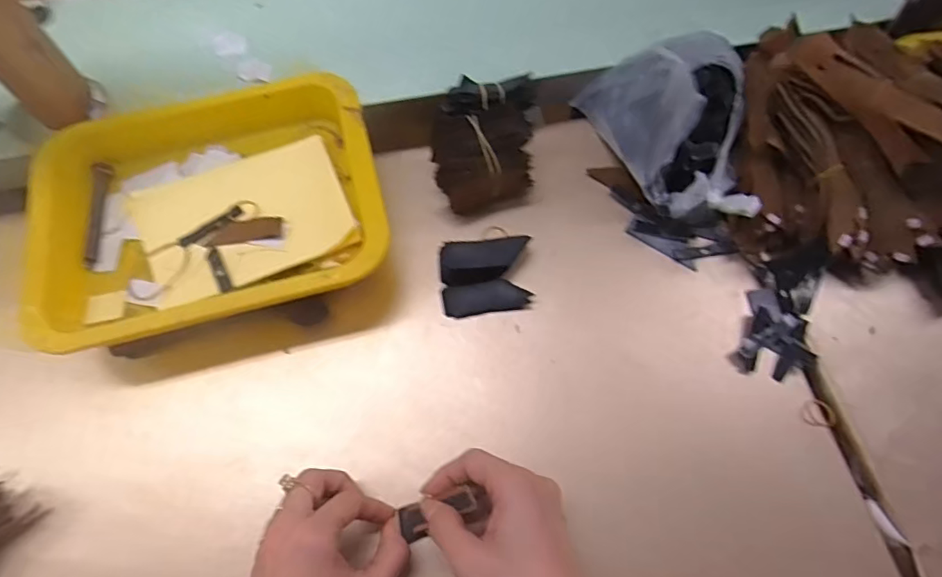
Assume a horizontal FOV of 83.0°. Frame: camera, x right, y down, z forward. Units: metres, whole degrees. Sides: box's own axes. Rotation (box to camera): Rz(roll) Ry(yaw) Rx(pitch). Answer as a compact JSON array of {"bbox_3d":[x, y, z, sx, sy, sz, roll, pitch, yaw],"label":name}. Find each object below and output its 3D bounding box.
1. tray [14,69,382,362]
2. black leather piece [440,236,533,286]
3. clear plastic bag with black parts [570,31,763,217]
[{"bbox_3d":[-0.202,-0.061,0.422,0.258,0.063,0.204,-15,69,-9],"label":"tray"},{"bbox_3d":[0.011,-0.022,0.435,0.071,0.022,0.030,-7,68,-6],"label":"black leather piece"},{"bbox_3d":[0.176,-0.134,0.445,0.086,0.097,0.183,-19,67,-9],"label":"clear plastic bag with black parts"}]

